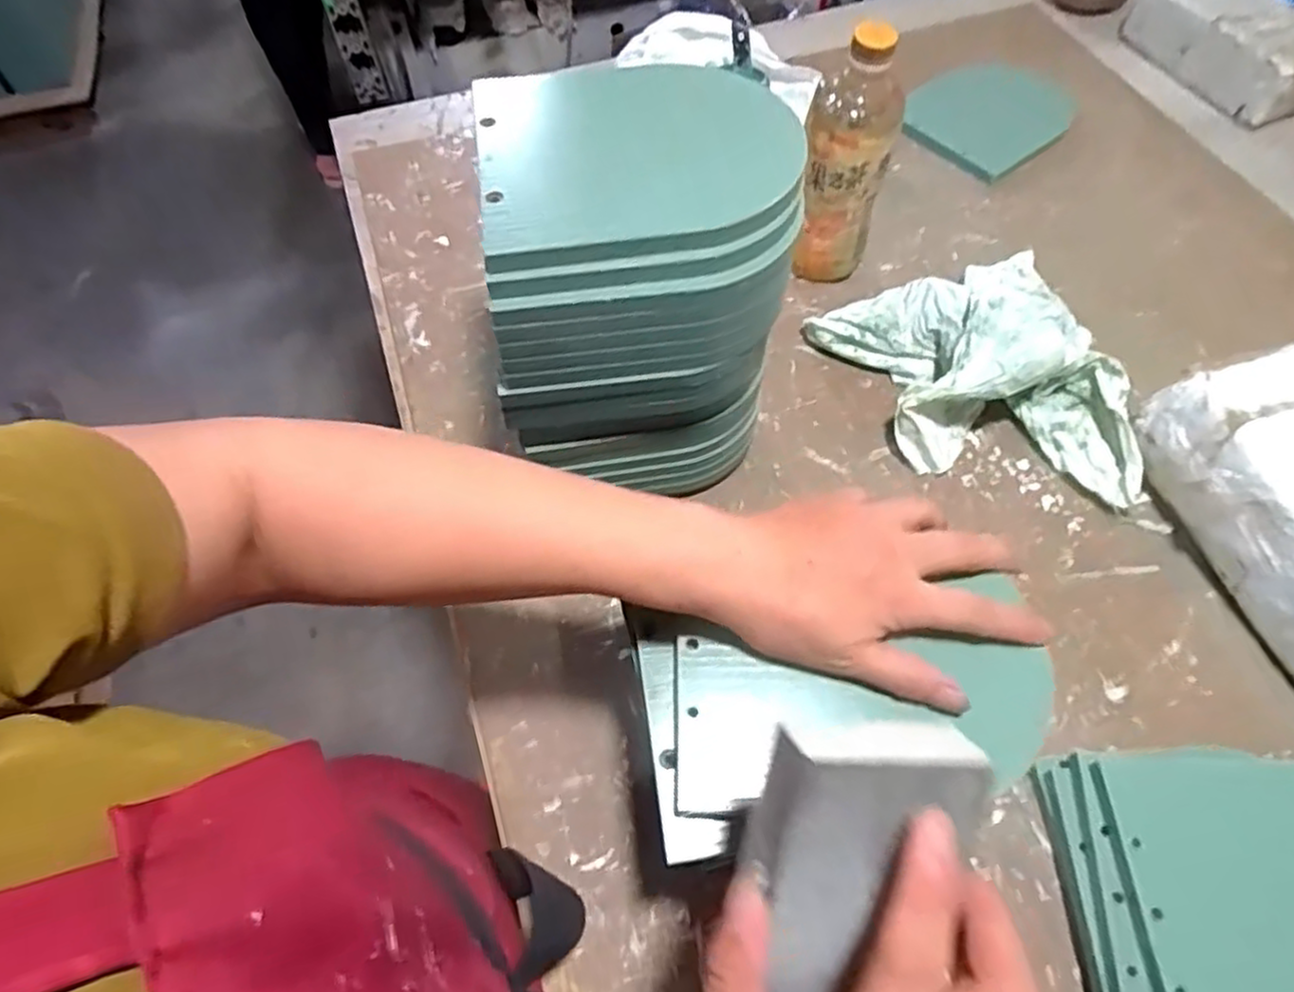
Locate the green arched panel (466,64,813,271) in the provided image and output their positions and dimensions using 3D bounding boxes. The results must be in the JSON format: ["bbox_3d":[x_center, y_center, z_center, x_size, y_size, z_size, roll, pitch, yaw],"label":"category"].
[{"bbox_3d":[-0.006,-0.180,0.376,0.159,0.013,0.135,-9,64,1],"label":"green arched panel"}]

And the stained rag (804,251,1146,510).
[{"bbox_3d":[0.261,-0.089,0.542,0.182,0.078,0.233,-19,61,-9],"label":"stained rag"}]

